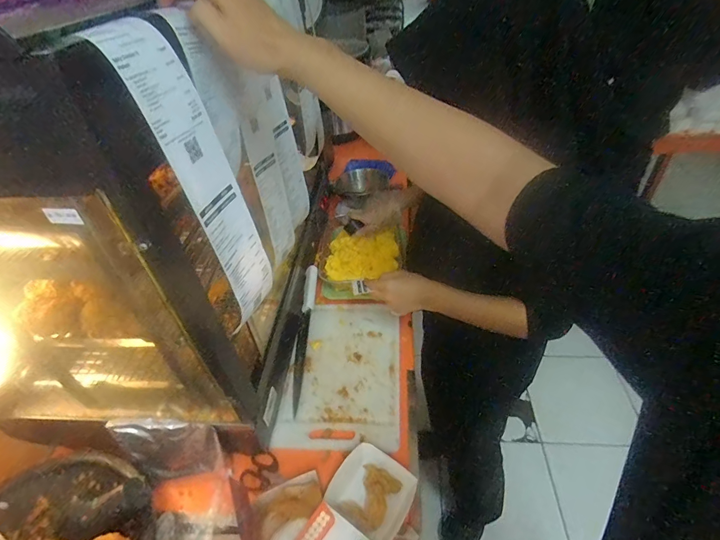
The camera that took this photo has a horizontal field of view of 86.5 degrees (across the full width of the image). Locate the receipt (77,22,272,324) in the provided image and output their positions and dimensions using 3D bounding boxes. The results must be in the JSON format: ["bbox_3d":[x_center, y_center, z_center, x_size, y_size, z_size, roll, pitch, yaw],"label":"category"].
[{"bbox_3d":[-0.158,-0.077,0.405,0.061,0.306,0.087,-8,42,-1],"label":"receipt"}]

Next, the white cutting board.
[{"bbox_3d":[-0.026,0.203,0.797,0.219,0.016,0.332,-1,44,11],"label":"white cutting board"}]

